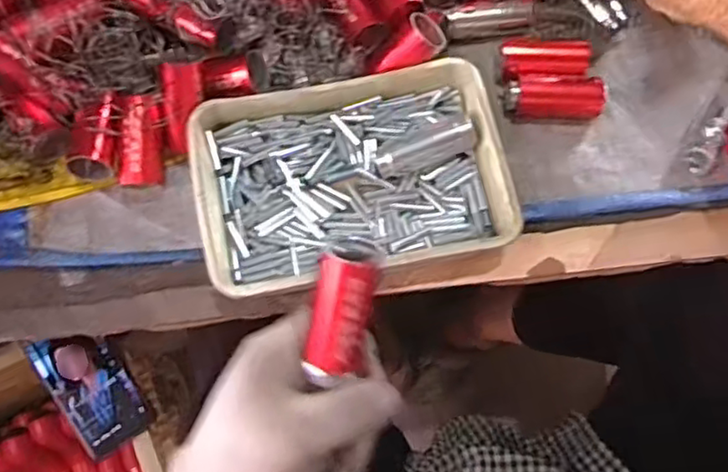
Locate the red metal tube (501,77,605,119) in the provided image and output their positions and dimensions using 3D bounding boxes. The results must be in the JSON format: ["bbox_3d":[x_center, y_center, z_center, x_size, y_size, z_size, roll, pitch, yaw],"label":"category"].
[{"bbox_3d":[0.139,-0.100,0.479,0.068,0.028,0.027,1,74,-1],"label":"red metal tube"}]

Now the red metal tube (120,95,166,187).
[{"bbox_3d":[-0.154,-0.065,0.455,0.023,0.023,0.061,-2,90,-2],"label":"red metal tube"}]

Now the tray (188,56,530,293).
[{"bbox_3d":[-0.009,-0.041,0.451,0.201,0.039,0.139,-11,74,-4],"label":"tray"}]

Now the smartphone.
[{"bbox_3d":[-0.285,0.157,0.686,0.071,0.015,0.139,-34,84,-13],"label":"smartphone"}]

